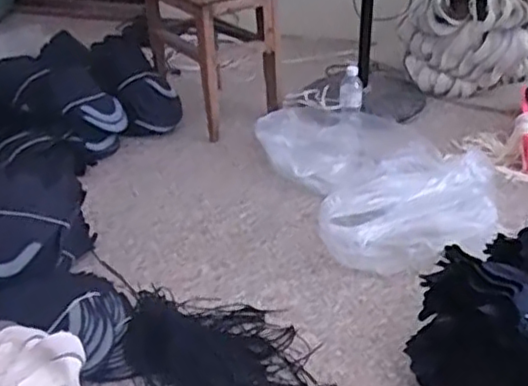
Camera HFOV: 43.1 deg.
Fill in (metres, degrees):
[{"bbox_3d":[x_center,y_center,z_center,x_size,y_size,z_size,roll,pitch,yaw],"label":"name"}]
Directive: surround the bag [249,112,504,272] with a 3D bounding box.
[{"bbox_3d":[0.279,-0.103,1.740,0.486,0.141,0.721,-10,33,-13],"label":"bag"}]

